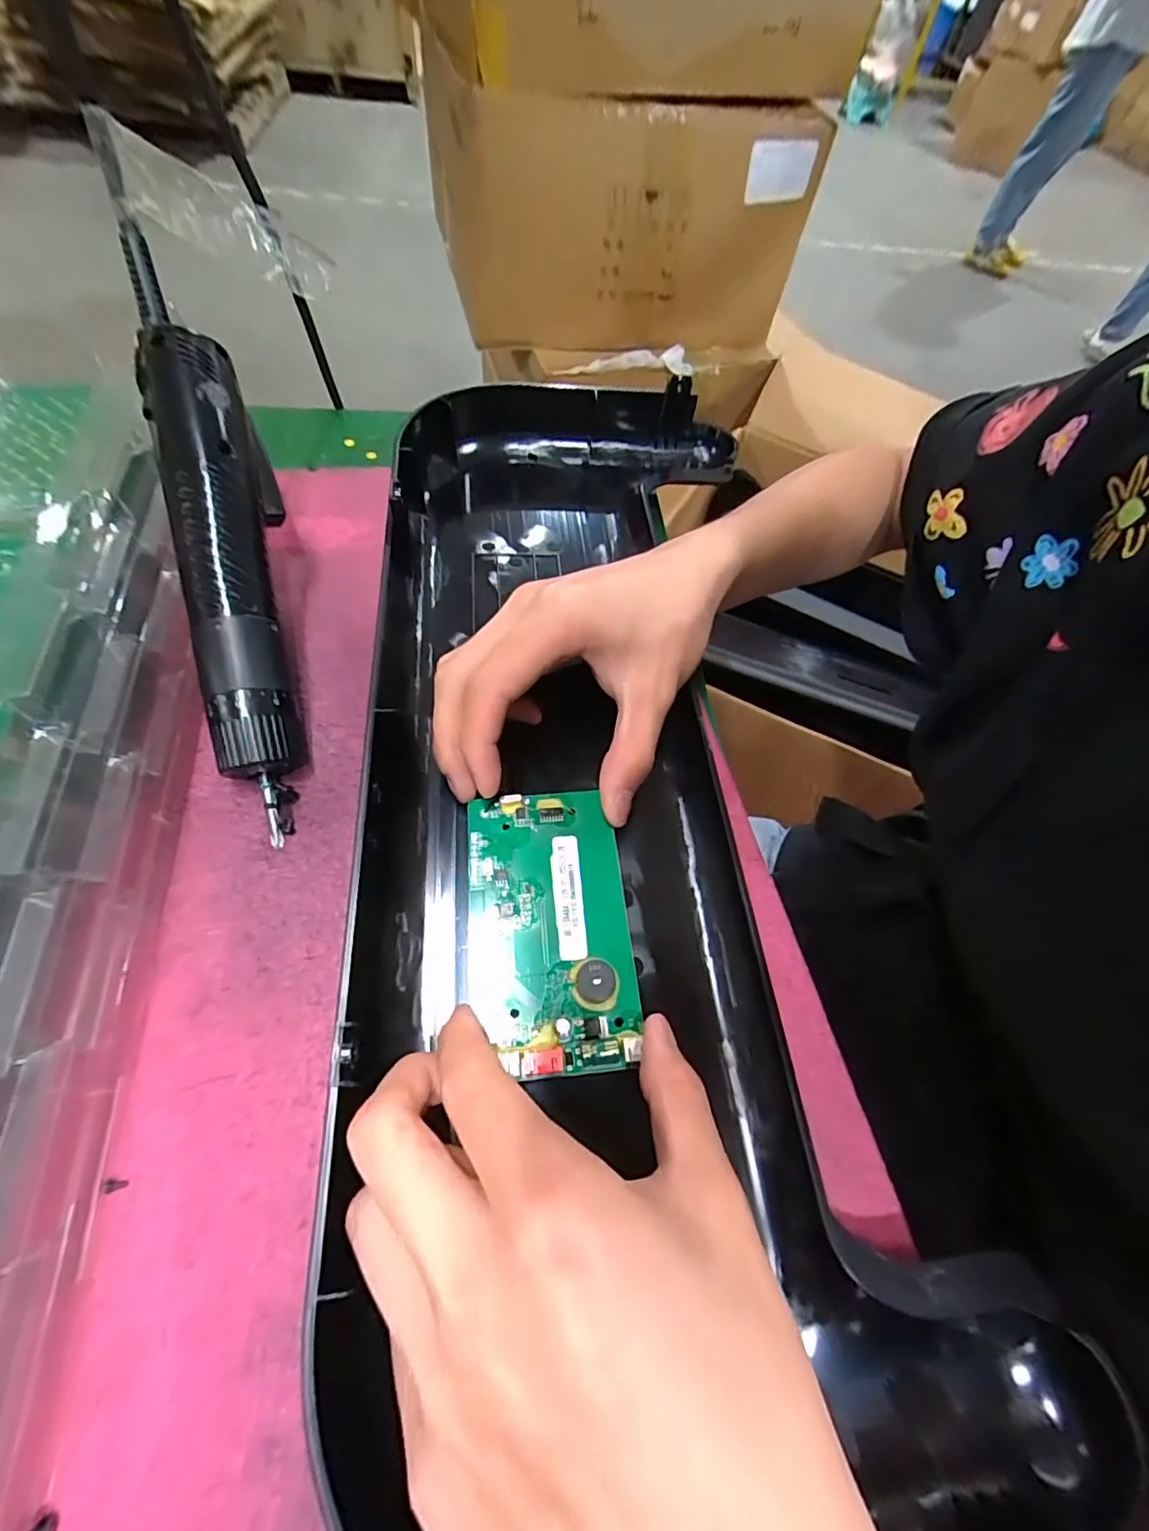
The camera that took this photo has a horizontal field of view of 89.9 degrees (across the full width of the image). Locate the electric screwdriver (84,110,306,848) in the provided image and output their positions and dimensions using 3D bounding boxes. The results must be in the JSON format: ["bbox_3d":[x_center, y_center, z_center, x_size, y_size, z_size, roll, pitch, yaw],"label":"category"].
[{"bbox_3d":[-0.152,-0.110,0.247,0.039,0.033,0.277,-13,86,-12],"label":"electric screwdriver"}]

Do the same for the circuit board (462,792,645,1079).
[{"bbox_3d":[-0.010,0.058,0.219,0.060,0.013,0.105,-3,60,-6],"label":"circuit board"}]

